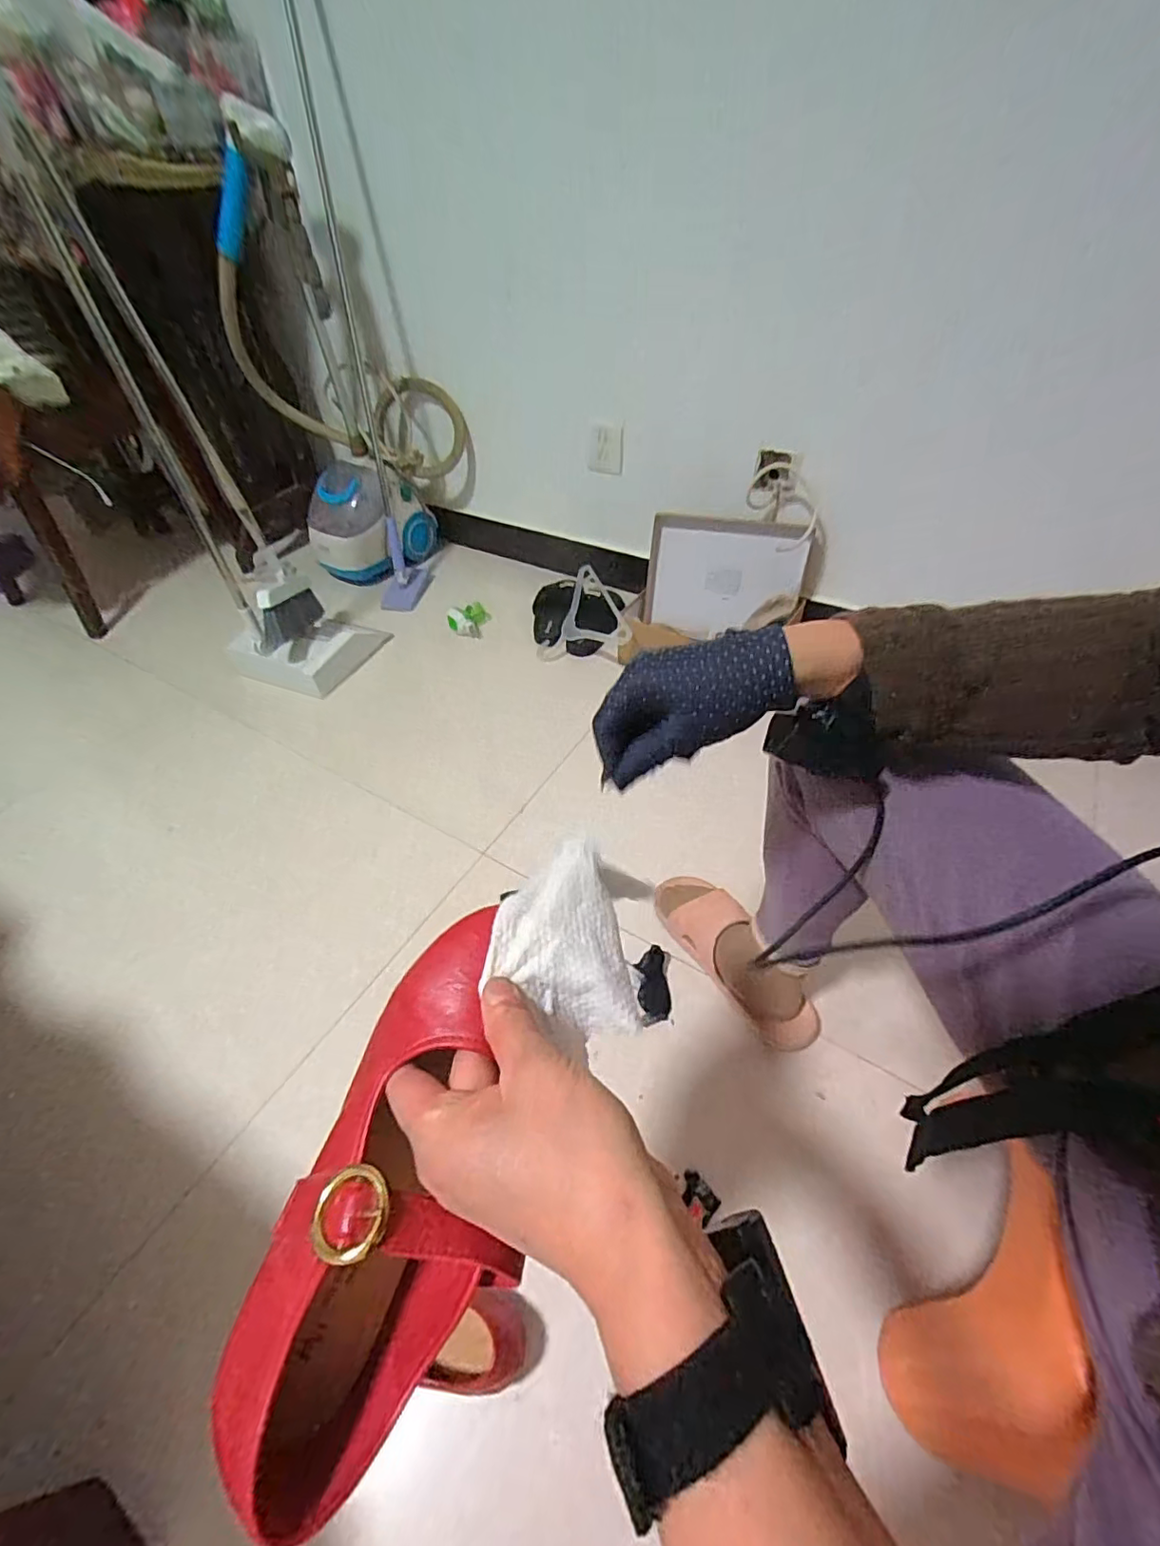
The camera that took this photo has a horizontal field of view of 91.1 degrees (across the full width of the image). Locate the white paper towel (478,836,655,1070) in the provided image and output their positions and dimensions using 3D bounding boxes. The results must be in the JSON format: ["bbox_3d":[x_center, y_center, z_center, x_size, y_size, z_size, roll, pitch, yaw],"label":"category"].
[{"bbox_3d":[0.000,0.085,0.306,0.076,0.035,0.103,13,49,16],"label":"white paper towel"}]

